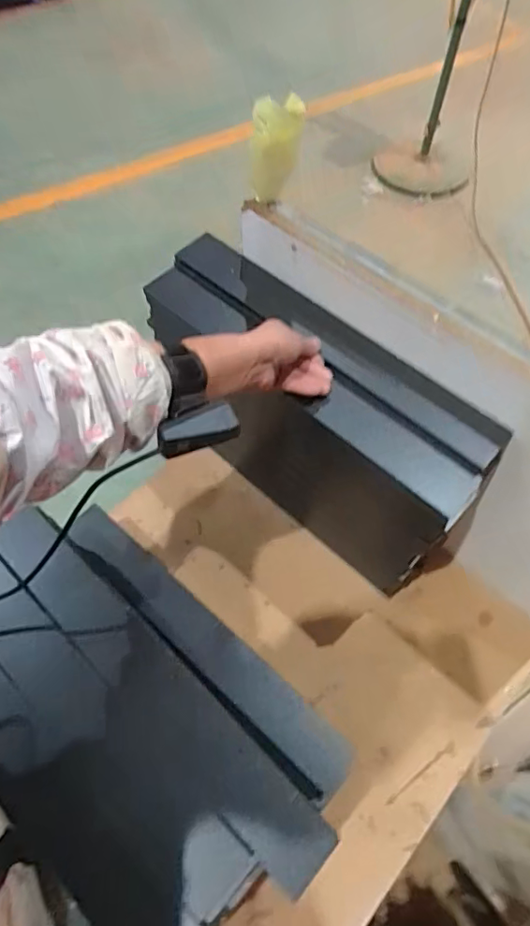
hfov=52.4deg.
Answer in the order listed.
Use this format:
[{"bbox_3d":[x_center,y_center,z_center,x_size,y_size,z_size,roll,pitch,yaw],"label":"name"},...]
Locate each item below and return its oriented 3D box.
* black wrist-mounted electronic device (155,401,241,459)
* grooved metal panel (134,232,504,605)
[{"bbox_3d":[-0.058,-0.029,0.471,0.070,0.025,0.026,-18,62,-10],"label":"black wrist-mounted electronic device"},{"bbox_3d":[0.059,-0.048,0.736,0.474,0.310,0.114,38,67,19],"label":"grooved metal panel"}]

